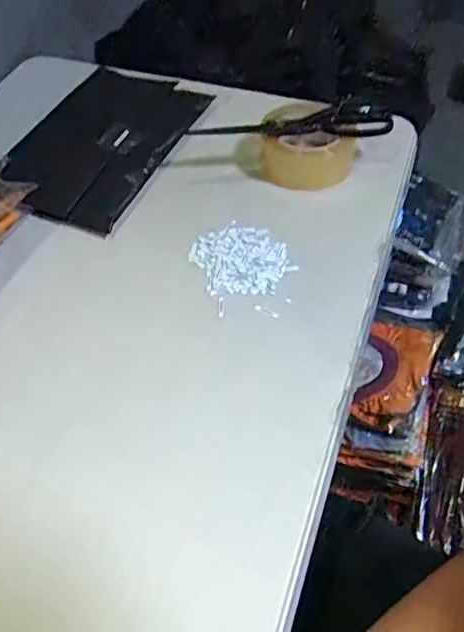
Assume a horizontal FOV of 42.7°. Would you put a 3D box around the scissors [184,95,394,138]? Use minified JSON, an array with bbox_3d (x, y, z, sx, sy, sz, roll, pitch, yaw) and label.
[{"bbox_3d":[0.066,-0.234,0.710,0.246,0.023,0.064,-2,50,0],"label":"scissors"}]

